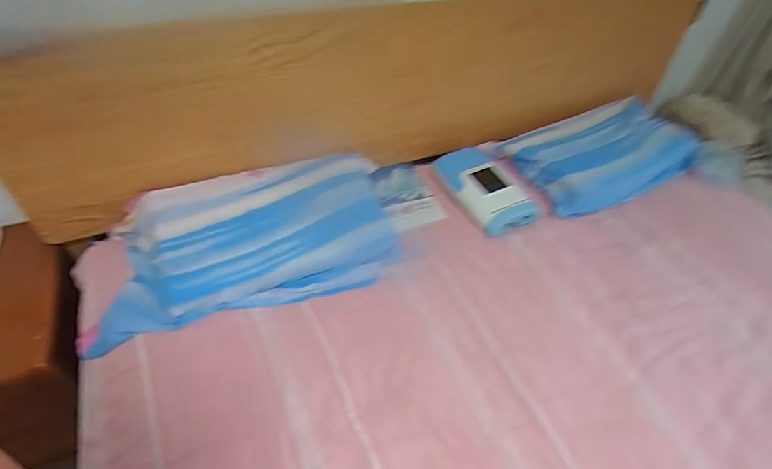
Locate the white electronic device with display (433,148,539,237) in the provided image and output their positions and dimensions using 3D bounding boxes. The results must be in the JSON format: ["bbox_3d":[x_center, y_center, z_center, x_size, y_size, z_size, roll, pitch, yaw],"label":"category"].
[{"bbox_3d":[0.260,-0.134,1.143,0.167,0.057,0.299,-16,52,-18],"label":"white electronic device with display"}]

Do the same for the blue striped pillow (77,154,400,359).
[{"bbox_3d":[-0.303,0.012,0.930,0.676,0.122,0.325,-17,52,-19],"label":"blue striped pillow"}]

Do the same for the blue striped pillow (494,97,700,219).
[{"bbox_3d":[0.650,-0.251,1.266,0.572,0.092,0.335,-16,52,-18],"label":"blue striped pillow"}]

